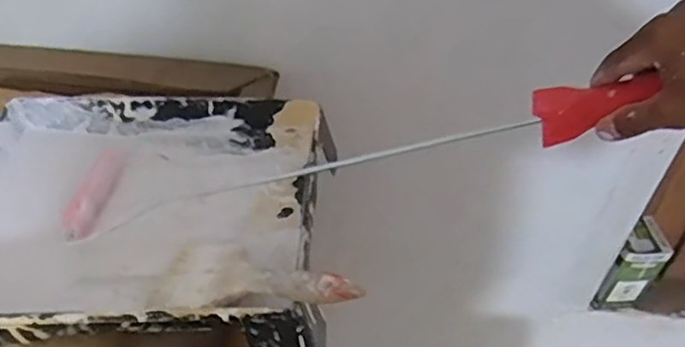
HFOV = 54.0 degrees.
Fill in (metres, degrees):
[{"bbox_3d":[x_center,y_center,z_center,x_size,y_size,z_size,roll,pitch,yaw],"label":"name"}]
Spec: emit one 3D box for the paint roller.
[{"bbox_3d":[-0.028,-0.015,0.557,0.519,0.027,0.099,-10,40,27],"label":"paint roller"}]

